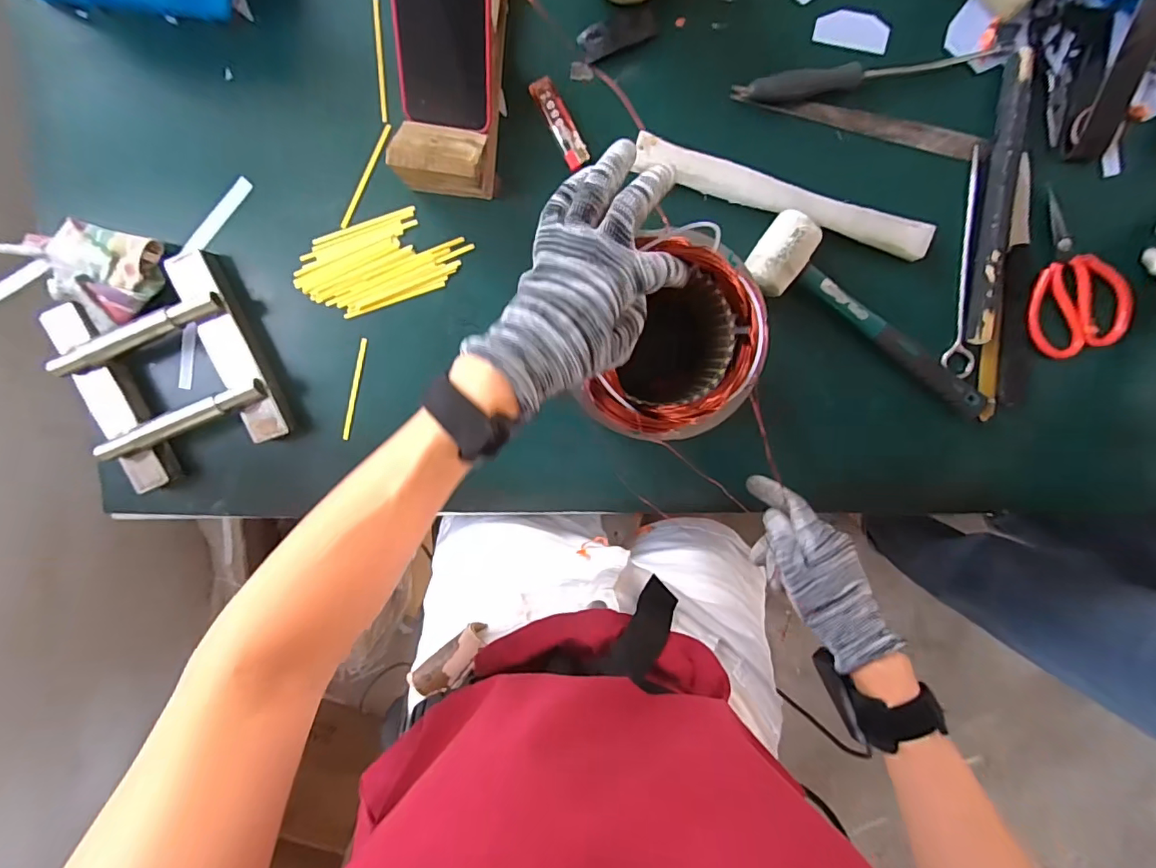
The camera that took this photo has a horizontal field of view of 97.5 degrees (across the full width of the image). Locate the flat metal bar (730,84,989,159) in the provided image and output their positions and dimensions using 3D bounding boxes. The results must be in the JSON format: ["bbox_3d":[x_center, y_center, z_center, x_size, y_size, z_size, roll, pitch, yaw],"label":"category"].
[{"bbox_3d":[0.272,-0.302,0.491,0.250,0.010,0.016,13,99,-1],"label":"flat metal bar"}]

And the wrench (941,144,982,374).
[{"bbox_3d":[0.388,-0.168,0.510,0.032,0.011,0.218,-3,99,2],"label":"wrench"}]

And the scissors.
[{"bbox_3d":[0.496,-0.159,0.503,0.091,0.012,0.155,-15,98,4],"label":"scissors"}]

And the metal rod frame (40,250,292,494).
[{"bbox_3d":[-0.418,-0.061,0.522,0.177,0.054,0.196,-23,98,5],"label":"metal rod frame"}]

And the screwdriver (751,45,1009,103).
[{"bbox_3d":[0.285,-0.341,0.473,0.237,0.025,0.027,-10,99,3],"label":"screwdriver"}]

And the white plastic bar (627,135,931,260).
[{"bbox_3d":[0.200,-0.230,0.495,0.295,0.021,0.033,17,99,-1],"label":"white plastic bar"}]

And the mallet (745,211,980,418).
[{"bbox_3d":[0.298,-0.111,0.499,0.286,0.045,0.071,31,99,-3],"label":"mallet"}]

